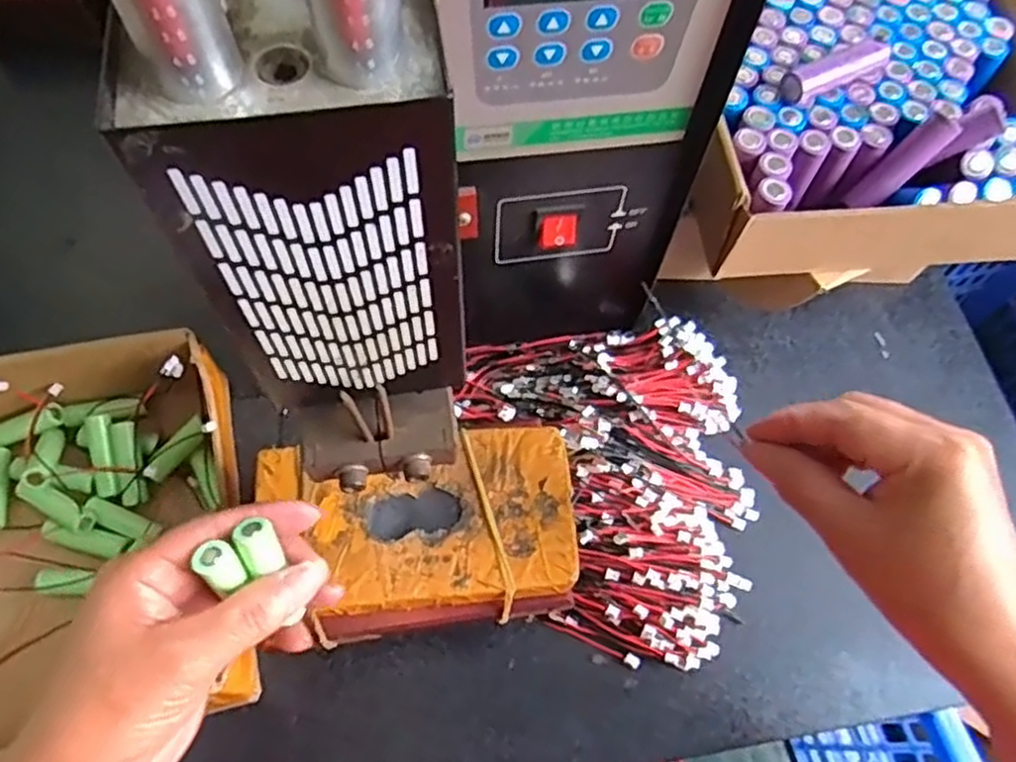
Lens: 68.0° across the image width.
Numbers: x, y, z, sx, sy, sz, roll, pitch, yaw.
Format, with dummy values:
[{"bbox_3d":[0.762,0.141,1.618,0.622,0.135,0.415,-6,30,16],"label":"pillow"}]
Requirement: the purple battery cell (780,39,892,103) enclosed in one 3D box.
[{"bbox_3d":[0.186,-0.176,0.421,0.072,0.017,0.014,-26,69,-15],"label":"purple battery cell"}]

